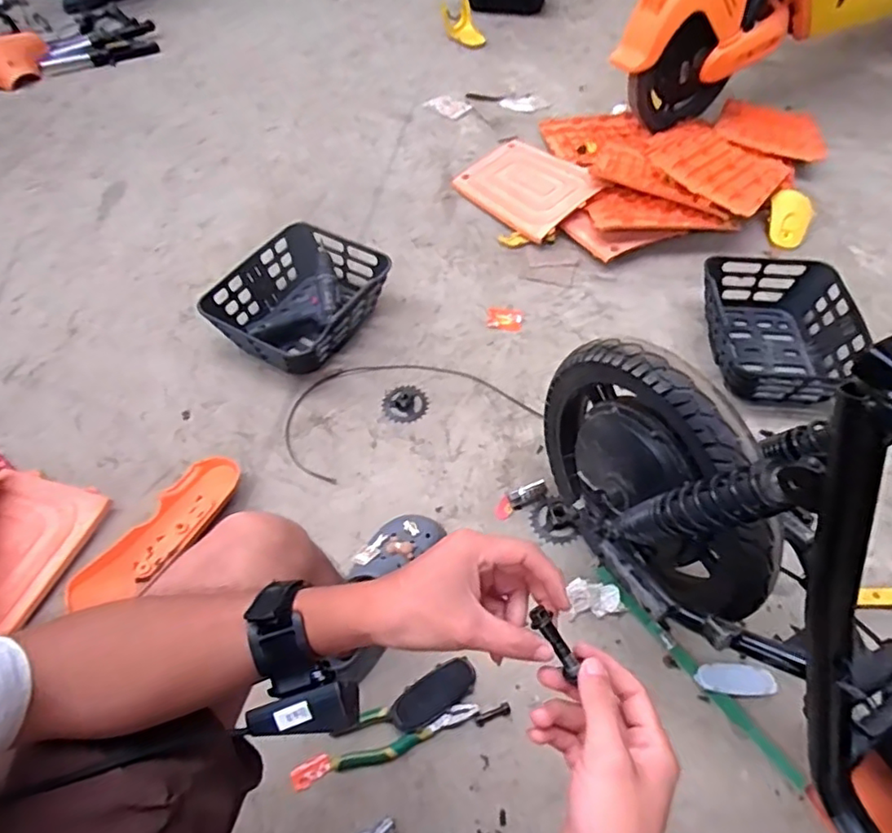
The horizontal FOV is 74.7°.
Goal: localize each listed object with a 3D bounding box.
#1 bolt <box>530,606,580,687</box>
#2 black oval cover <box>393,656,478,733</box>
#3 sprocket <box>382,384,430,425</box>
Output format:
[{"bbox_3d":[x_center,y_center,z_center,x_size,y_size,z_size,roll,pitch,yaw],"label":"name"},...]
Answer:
[{"bbox_3d":[0.071,0.149,0.382,0.011,0.012,0.050,-32,97,-19],"label":"bolt"},{"bbox_3d":[-0.015,0.380,0.799,0.123,0.027,0.053,-26,59,-17],"label":"black oval cover"},{"bbox_3d":[-0.077,-0.023,1.104,0.086,0.009,0.081,-21,58,-15],"label":"sprocket"}]

